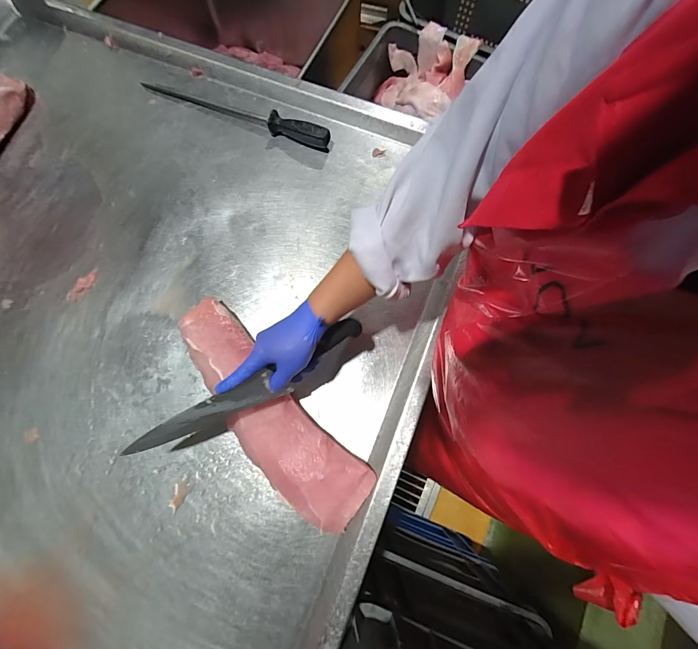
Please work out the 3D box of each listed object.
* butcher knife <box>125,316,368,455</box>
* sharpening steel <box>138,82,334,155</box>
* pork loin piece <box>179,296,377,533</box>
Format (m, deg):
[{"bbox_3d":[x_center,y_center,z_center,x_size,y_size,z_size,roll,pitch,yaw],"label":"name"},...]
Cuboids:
[{"bbox_3d":[-0.136,0.094,0.467,0.349,0.030,0.044,-29,79,-1],"label":"butcher knife"},{"bbox_3d":[-0.220,-0.414,0.653,0.387,0.036,0.027,20,79,4],"label":"sharpening steel"},{"bbox_3d":[-0.131,0.136,0.529,0.116,0.056,0.392,-43,80,-10],"label":"pork loin piece"}]

